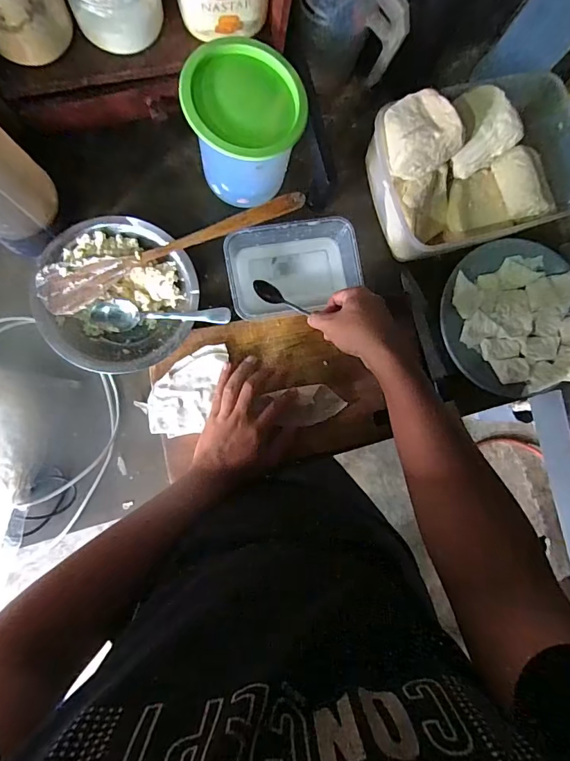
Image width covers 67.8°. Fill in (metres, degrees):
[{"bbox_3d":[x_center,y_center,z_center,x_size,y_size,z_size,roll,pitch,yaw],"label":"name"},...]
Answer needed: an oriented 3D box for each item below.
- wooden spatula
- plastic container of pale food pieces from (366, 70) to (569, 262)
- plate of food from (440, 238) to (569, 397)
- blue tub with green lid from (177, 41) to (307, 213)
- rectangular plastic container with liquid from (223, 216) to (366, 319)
[{"bbox_3d":[-0.131,-0.159,0.515,0.327,0.022,0.039,-23,90,-7],"label":"wooden spatula"},{"bbox_3d":[0.251,-0.287,0.553,0.263,0.131,0.194,-15,89,-7],"label":"plastic container of pale food pieces"},{"bbox_3d":[0.325,-0.089,0.603,0.208,0.039,0.210,0,87,-7],"label":"plate of food"},{"bbox_3d":[-0.048,-0.285,0.488,0.119,0.131,0.113,0,87,-7],"label":"blue tub with green lid"},{"bbox_3d":[0.011,-0.146,0.564,0.169,0.040,0.117,-10,89,-7],"label":"rectangular plastic container with liquid"}]

